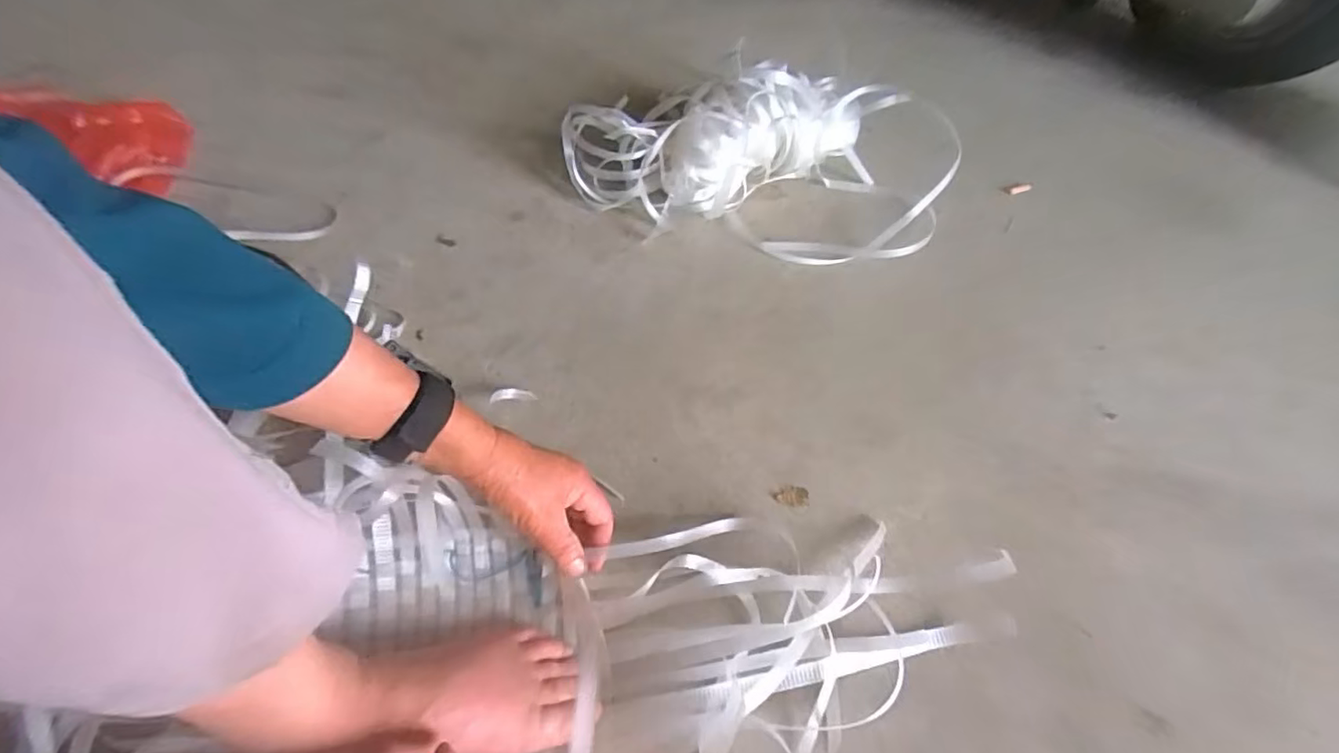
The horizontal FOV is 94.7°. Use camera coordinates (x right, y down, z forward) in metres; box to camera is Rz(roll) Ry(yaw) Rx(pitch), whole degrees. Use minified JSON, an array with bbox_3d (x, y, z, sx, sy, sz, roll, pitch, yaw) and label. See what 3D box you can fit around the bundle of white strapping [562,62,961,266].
[{"bbox_3d":[0.104,-0.269,0.703,0.434,0.162,0.214,11,54,8],"label":"bundle of white strapping"}]

